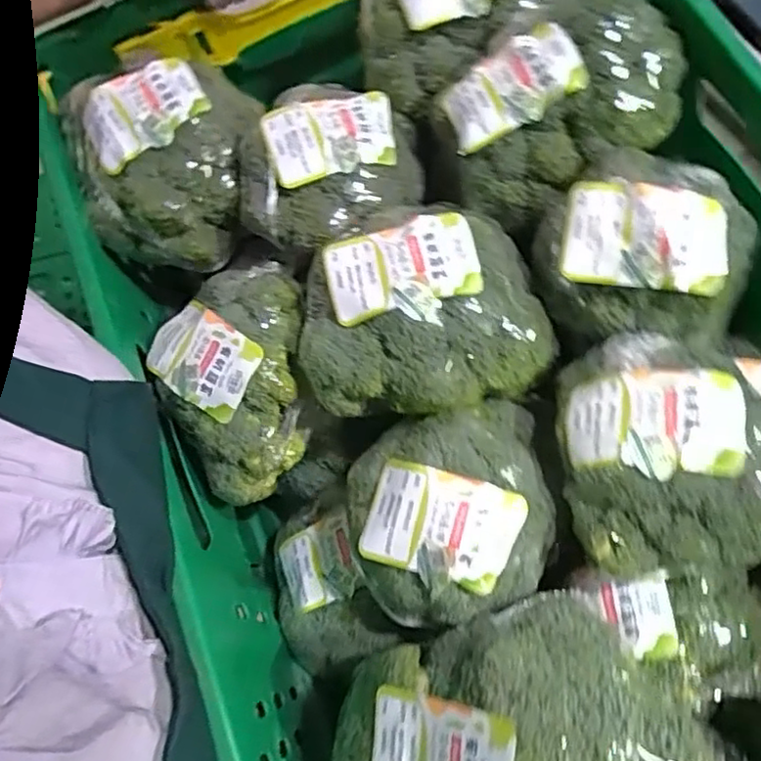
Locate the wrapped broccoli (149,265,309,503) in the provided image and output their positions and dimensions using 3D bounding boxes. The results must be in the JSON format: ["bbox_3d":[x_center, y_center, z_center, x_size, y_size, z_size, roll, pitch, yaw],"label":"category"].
[{"bbox_3d":[-0.085,0.002,0.381,0.083,0.087,0.103,-11,52,-14],"label":"wrapped broccoli"}]

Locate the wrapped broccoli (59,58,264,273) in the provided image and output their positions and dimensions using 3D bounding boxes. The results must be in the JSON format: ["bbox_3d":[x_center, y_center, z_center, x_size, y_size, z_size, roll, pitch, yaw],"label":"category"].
[{"bbox_3d":[-0.138,-0.136,0.418,0.114,0.101,0.085,-8,51,-12],"label":"wrapped broccoli"}]

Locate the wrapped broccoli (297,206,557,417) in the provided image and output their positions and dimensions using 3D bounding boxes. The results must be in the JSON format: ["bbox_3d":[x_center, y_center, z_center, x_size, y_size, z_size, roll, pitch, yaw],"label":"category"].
[{"bbox_3d":[0.024,-0.034,0.349,0.127,0.073,0.082,1,50,-5],"label":"wrapped broccoli"}]

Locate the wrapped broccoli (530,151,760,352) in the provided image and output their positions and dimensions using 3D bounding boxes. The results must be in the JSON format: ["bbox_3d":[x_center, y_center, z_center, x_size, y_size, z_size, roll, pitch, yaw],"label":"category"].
[{"bbox_3d":[0.139,-0.071,0.348,0.105,0.065,0.081,21,51,12],"label":"wrapped broccoli"}]

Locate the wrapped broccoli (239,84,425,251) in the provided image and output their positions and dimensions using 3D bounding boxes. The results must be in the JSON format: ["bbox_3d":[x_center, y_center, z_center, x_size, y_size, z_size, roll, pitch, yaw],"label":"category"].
[{"bbox_3d":[-0.027,-0.130,0.399,0.115,0.060,0.088,-5,51,-10],"label":"wrapped broccoli"}]

